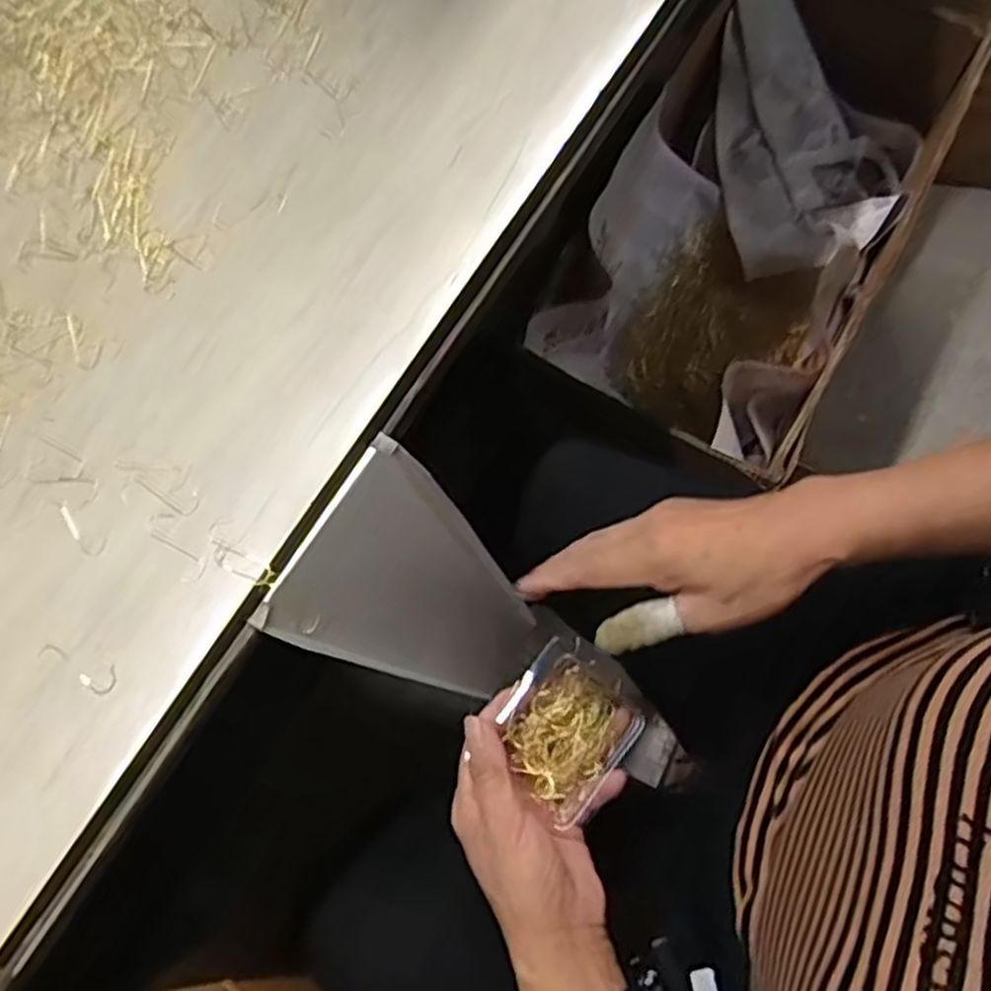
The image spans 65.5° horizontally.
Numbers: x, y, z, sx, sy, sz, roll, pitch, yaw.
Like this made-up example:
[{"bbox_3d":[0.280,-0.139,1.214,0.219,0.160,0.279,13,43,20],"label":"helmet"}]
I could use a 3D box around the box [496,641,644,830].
[{"bbox_3d":[0.038,0.130,0.429,0.069,0.023,0.068,39,78,12],"label":"box"}]

